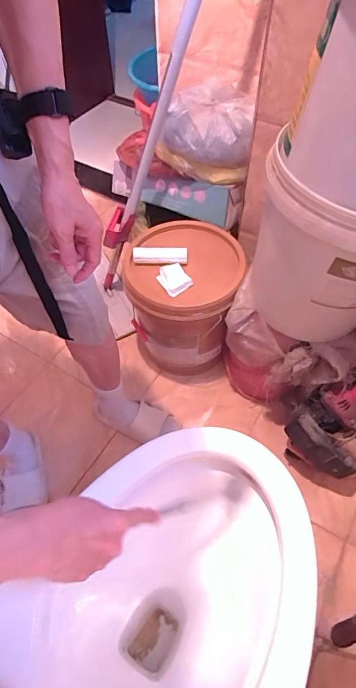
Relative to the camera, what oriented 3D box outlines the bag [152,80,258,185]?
[{"bbox_3d":[0.076,-0.553,1.014,0.236,0.147,0.225,7,55,7],"label":"bag"}]

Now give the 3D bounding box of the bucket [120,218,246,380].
[{"bbox_3d":[0.015,-0.096,1.067,0.272,0.357,0.291,-1,55,2],"label":"bucket"}]

